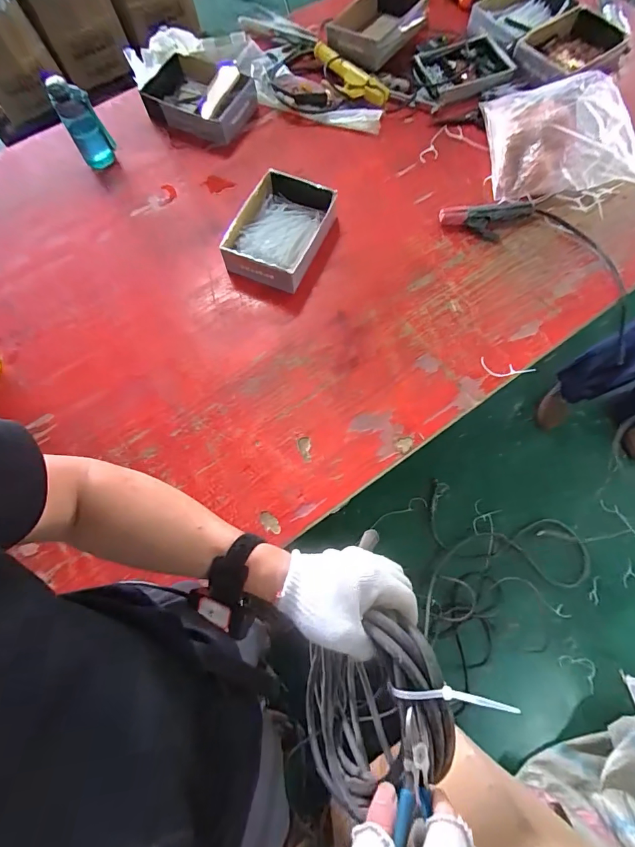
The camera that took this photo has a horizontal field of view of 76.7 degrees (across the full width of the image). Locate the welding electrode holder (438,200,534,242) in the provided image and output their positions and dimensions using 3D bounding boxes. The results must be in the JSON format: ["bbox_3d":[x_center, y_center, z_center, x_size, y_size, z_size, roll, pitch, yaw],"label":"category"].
[{"bbox_3d":[0.387,-0.453,0.898,0.215,0.028,0.089,-7,70,0],"label":"welding electrode holder"}]

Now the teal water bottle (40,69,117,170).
[{"bbox_3d":[-0.516,-0.657,0.905,0.080,0.197,0.065,-29,71,-8],"label":"teal water bottle"}]

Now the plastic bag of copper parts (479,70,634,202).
[{"bbox_3d":[0.560,-0.674,0.927,0.331,0.105,0.294,-6,70,0],"label":"plastic bag of copper parts"}]

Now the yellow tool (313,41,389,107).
[{"bbox_3d":[0.078,-0.922,1.058,0.245,0.038,0.086,43,77,3],"label":"yellow tool"}]

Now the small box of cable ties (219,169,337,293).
[{"bbox_3d":[-0.081,-0.423,0.885,0.184,0.071,0.247,21,72,10],"label":"small box of cable ties"}]

